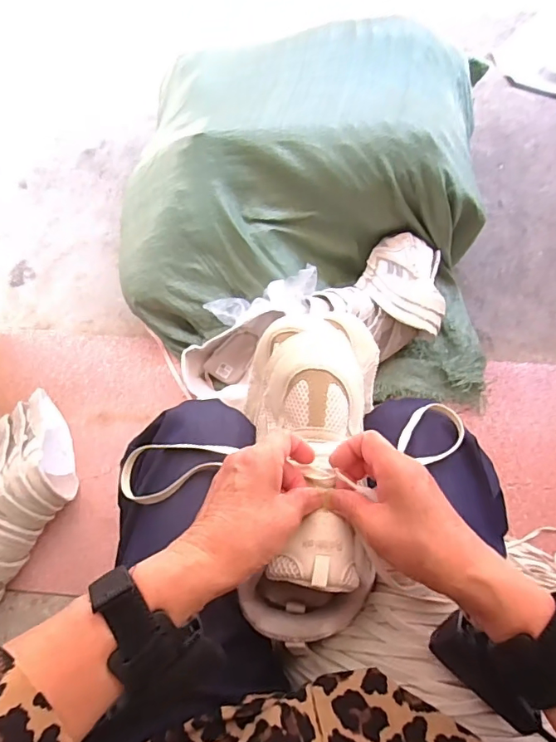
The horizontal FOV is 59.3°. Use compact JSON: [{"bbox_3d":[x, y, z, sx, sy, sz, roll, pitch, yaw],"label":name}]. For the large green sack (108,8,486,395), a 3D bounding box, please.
[{"bbox_3d":[0.068,-0.300,0.923,0.676,0.310,0.592,5,65,2],"label":"large green sack"}]

